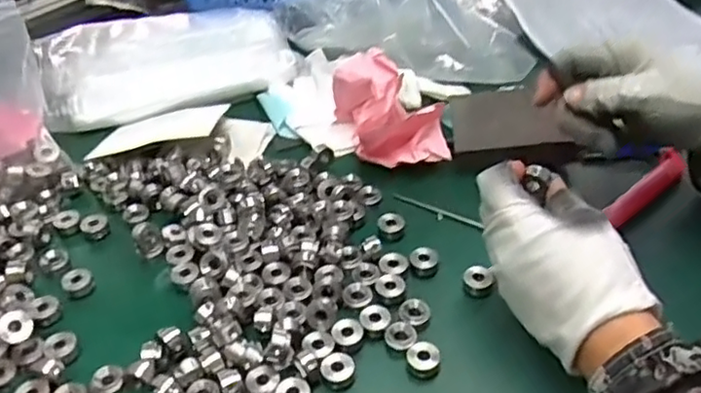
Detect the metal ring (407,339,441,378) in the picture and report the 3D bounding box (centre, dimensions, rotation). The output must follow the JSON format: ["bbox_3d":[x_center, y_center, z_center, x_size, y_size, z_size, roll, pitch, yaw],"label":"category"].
[{"bbox_3d":[0.043,0.096,0.385,0.019,0.009,0.021,4,39,8],"label":"metal ring"}]

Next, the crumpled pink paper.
[{"bbox_3d":[0.032,-0.074,0.543,0.070,0.058,0.103,-15,41,-15],"label":"crumpled pink paper"}]

